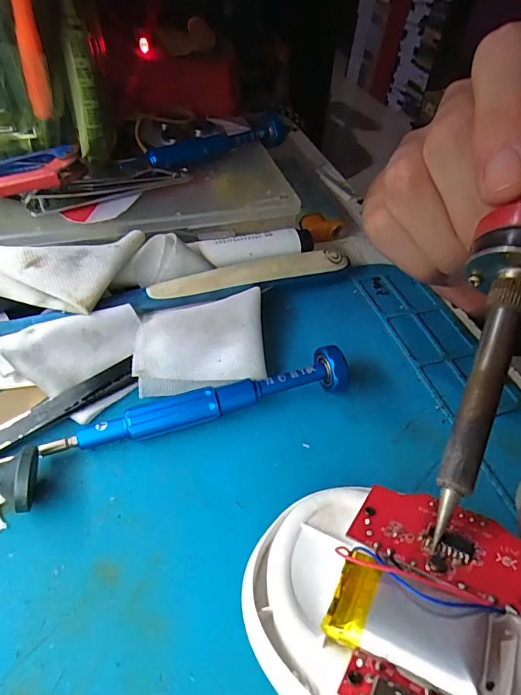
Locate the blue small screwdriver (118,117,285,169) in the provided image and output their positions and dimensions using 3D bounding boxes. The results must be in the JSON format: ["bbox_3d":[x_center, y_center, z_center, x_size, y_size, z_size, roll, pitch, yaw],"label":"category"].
[{"bbox_3d":[-0.025,-0.102,0.220,0.094,0.010,0.010,-28,55,-25],"label":"blue small screwdriver"}]

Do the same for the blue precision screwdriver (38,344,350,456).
[{"bbox_3d":[-0.019,0.018,0.147,0.101,0.016,0.015,-10,49,-11],"label":"blue precision screwdriver"}]

